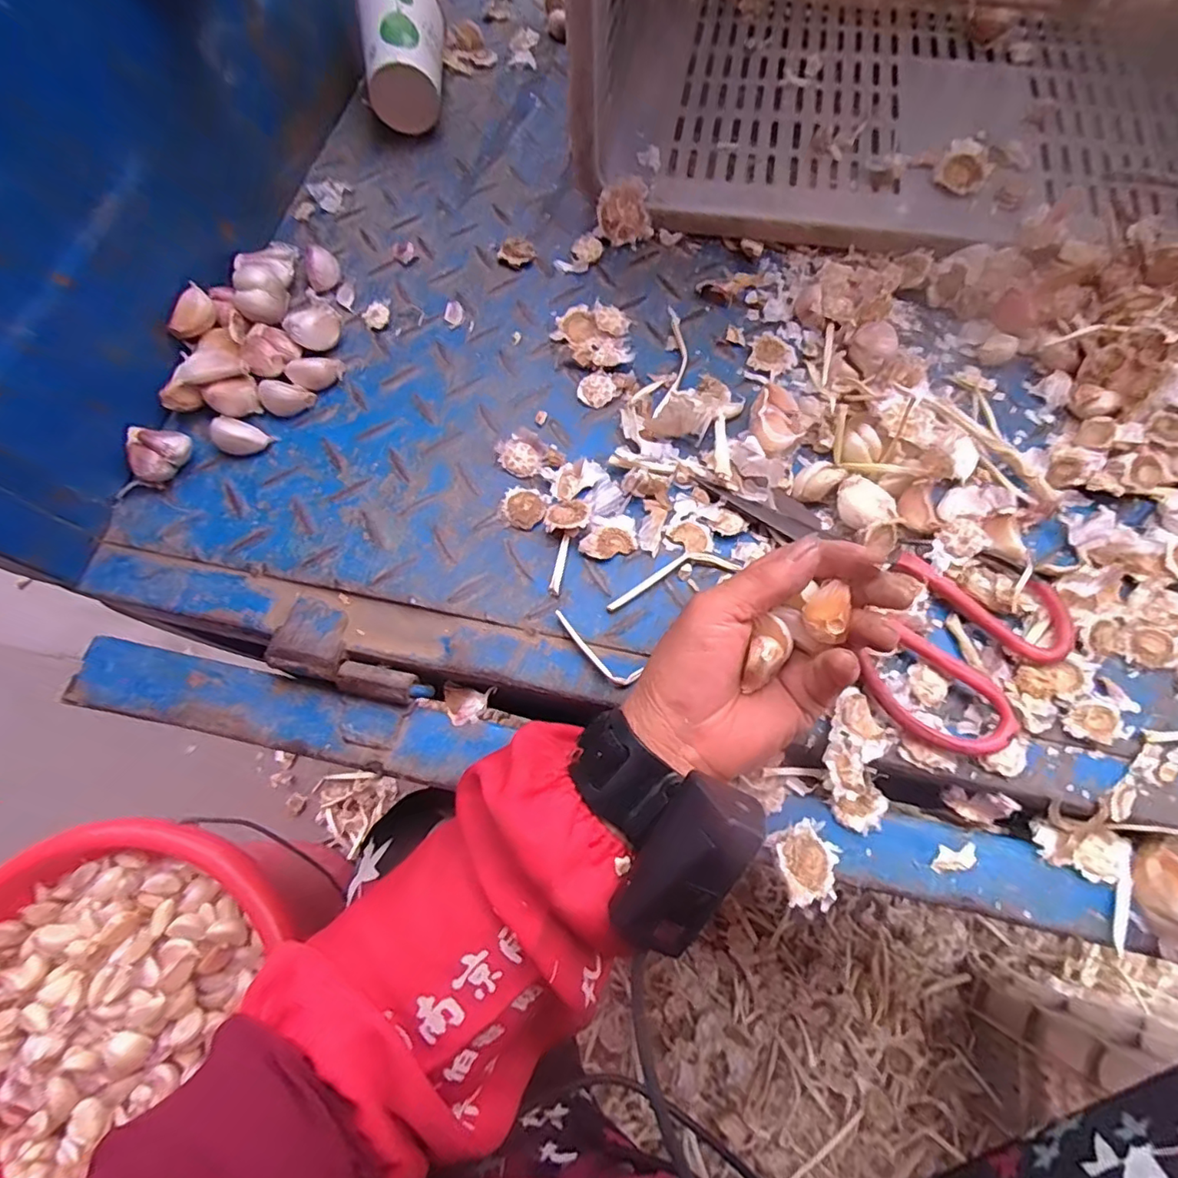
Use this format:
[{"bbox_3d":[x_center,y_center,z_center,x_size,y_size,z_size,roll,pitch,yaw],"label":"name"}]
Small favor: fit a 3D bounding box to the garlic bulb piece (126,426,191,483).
[{"bbox_3d":[-0.258,-0.081,0.341,0.029,0.025,0.034,30,76,11],"label":"garlic bulb piece"}]

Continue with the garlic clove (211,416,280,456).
[{"bbox_3d":[-0.213,-0.092,0.349,0.030,0.020,0.019,10,73,6],"label":"garlic clove"}]

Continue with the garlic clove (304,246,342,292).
[{"bbox_3d":[-0.186,-0.224,0.396,0.022,0.020,0.031,-22,72,-5],"label":"garlic clove"}]

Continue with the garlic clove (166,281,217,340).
[{"bbox_3d":[-0.247,-0.171,0.355,0.014,0.016,0.034,23,74,9],"label":"garlic clove"}]

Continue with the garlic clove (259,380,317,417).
[{"bbox_3d":[-0.191,-0.120,0.360,0.030,0.017,0.019,4,72,4],"label":"garlic clove"}]

